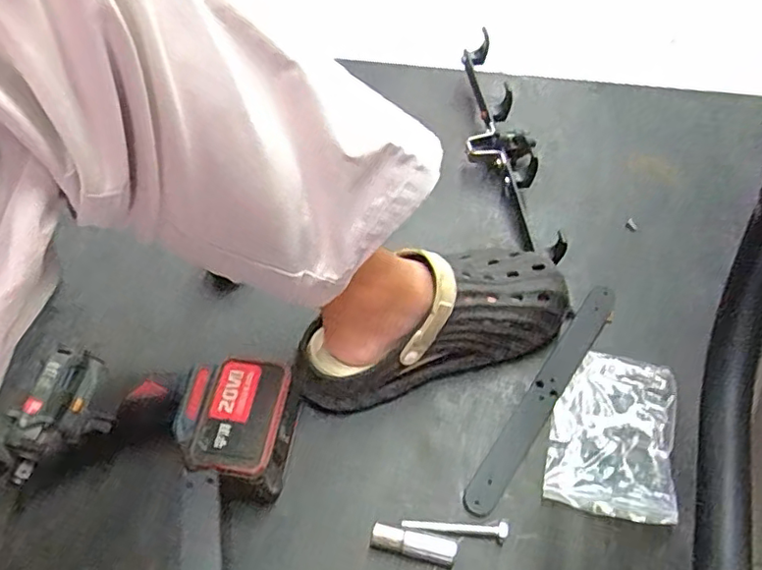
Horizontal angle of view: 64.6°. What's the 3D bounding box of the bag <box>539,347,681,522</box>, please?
[{"bbox_3d":[0.232,0.147,0.605,0.114,0.007,0.163,10,57,11],"label":"bag"}]

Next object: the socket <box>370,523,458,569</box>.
[{"bbox_3d":[0.030,0.240,0.558,0.078,0.021,0.021,12,58,12],"label":"socket"}]

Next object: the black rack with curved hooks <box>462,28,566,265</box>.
[{"bbox_3d":[0.153,-0.183,0.780,0.077,0.065,0.367,-11,68,-3],"label":"black rack with curved hooks"}]

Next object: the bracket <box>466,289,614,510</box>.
[{"bbox_3d":[0.173,0.111,0.633,0.032,0.010,0.294,31,66,18],"label":"bracket"}]

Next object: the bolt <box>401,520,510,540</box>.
[{"bbox_3d":[0.069,0.228,0.565,0.098,0.016,0.011,2,56,6],"label":"bolt"}]

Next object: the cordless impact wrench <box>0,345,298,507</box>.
[{"bbox_3d":[-0.227,0.138,0.603,0.277,0.087,0.126,2,58,4],"label":"cordless impact wrench"}]

